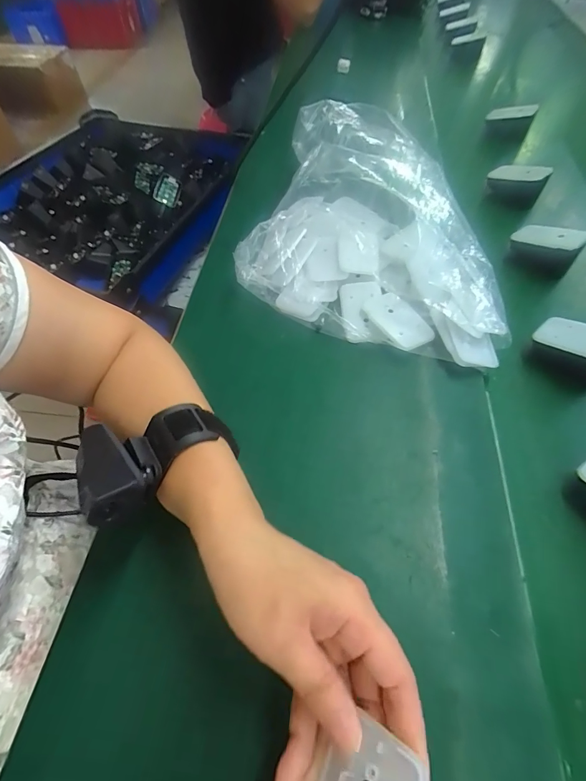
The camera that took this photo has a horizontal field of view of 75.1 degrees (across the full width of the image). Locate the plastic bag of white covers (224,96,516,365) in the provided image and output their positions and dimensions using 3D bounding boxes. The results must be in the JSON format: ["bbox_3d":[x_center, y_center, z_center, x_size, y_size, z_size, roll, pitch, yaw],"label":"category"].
[{"bbox_3d":[0.102,-0.175,0.402,0.276,0.099,0.252,20,58,14],"label":"plastic bag of white covers"}]

